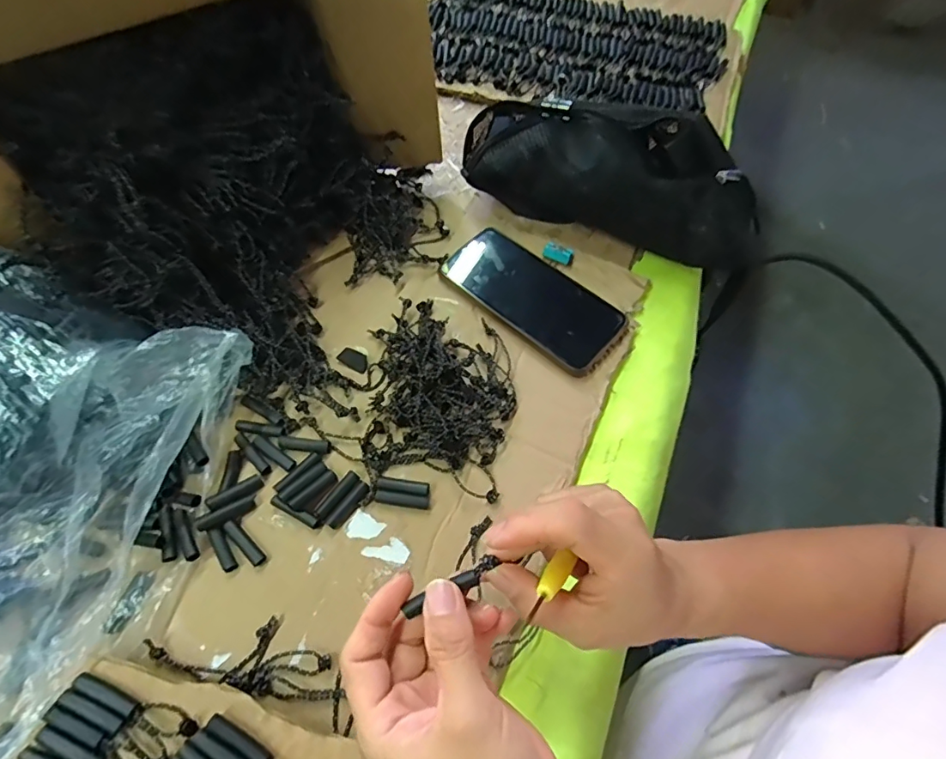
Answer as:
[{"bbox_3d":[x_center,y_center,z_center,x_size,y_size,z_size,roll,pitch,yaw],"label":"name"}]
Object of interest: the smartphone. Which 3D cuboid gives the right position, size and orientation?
[{"bbox_3d":[0.050,-0.075,0.438,0.164,0.013,0.075,38,70,18],"label":"smartphone"}]

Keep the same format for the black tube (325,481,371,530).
[{"bbox_3d":[-0.087,0.088,0.348,0.011,0.004,0.037,34,66,16],"label":"black tube"}]

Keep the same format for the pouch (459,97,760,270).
[{"bbox_3d":[0.123,-0.190,0.452,0.269,0.089,0.075,20,63,10],"label":"pouch"}]

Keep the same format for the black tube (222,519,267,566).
[{"bbox_3d":[-0.154,0.110,0.333,0.037,0.007,0.010,38,67,18],"label":"black tube"}]

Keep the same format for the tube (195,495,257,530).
[{"bbox_3d":[-0.169,0.092,0.339,0.038,0.005,0.010,-22,61,-28],"label":"tube"}]

